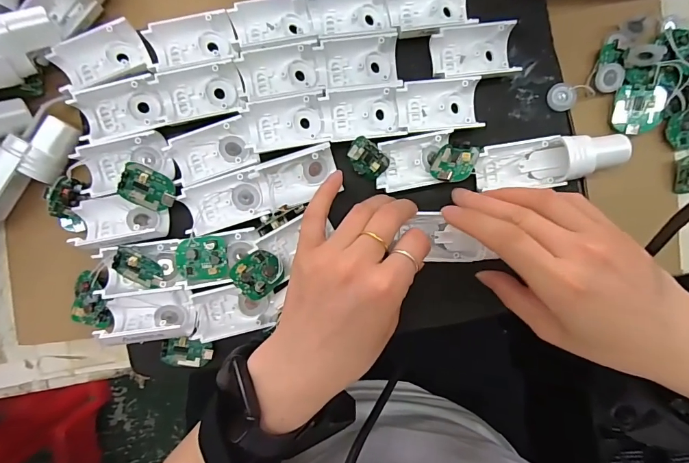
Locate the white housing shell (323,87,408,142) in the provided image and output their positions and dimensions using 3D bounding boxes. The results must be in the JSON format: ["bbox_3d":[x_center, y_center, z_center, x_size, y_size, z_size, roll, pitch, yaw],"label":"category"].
[{"bbox_3d":[0.014,-0.082,0.277,0.051,0.016,0.034,-7,91,-2],"label":"white housing shell"}]

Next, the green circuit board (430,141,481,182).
[{"bbox_3d":[0.075,-0.048,0.270,0.026,0.004,0.035,19,66,31],"label":"green circuit board"}]

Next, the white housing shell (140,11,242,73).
[{"bbox_3d":[-0.104,-0.129,0.274,0.059,0.022,0.035,-10,92,-2],"label":"white housing shell"}]

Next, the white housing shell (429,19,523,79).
[{"bbox_3d":[0.093,-0.126,0.279,0.060,0.018,0.031,-7,91,-2],"label":"white housing shell"}]

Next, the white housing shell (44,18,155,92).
[{"bbox_3d":[-0.168,-0.117,0.274,0.055,0.020,0.035,-24,92,-2],"label":"white housing shell"}]

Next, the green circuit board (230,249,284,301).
[{"bbox_3d":[-0.056,0.027,0.265,0.028,0.005,0.034,47,50,7],"label":"green circuit board"}]

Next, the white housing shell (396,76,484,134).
[{"bbox_3d":[0.067,-0.089,0.279,0.058,0.016,0.036,-5,91,-2],"label":"white housing shell"}]

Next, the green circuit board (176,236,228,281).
[{"bbox_3d":[-0.096,0.019,0.268,0.031,0.007,0.029,-7,94,-5],"label":"green circuit board"}]

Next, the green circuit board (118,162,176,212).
[{"bbox_3d":[-0.131,-0.028,0.264,0.034,0.004,0.027,26,110,-23],"label":"green circuit board"}]

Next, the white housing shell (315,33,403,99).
[{"bbox_3d":[0.010,-0.115,0.275,0.056,0.015,0.039,-9,91,-2],"label":"white housing shell"}]

